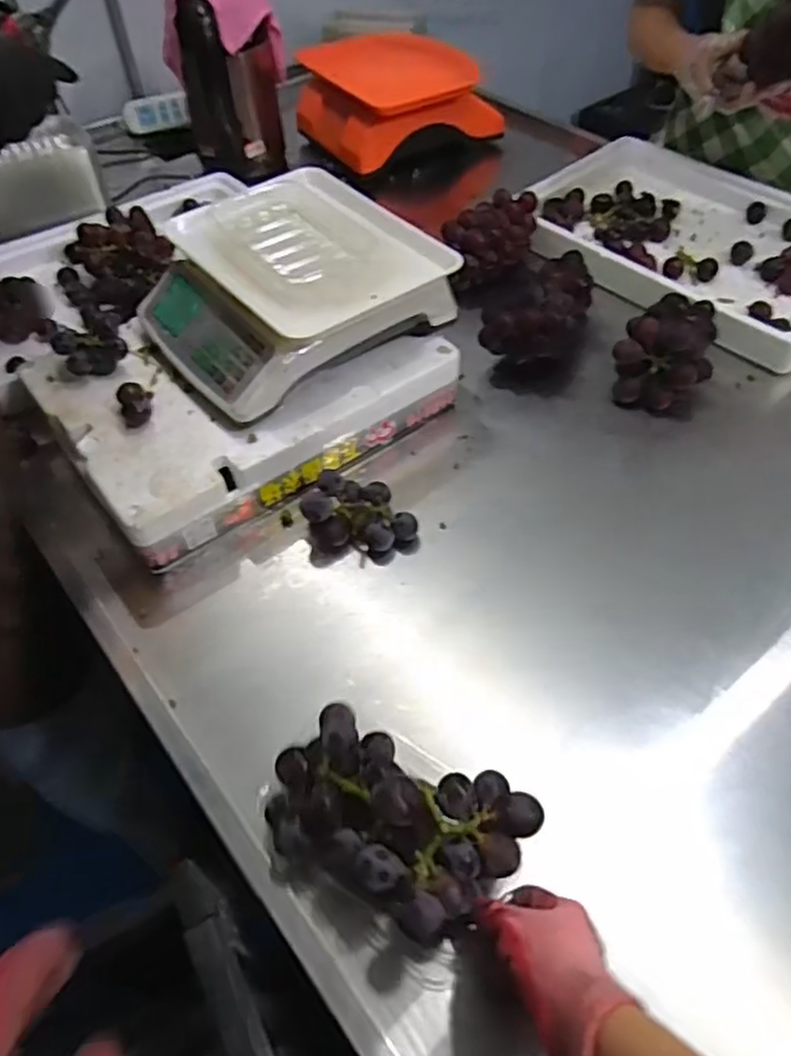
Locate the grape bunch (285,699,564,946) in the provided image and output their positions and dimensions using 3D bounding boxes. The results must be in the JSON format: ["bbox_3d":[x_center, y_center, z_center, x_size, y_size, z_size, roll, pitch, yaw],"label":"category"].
[{"bbox_3d":[0.007,0.199,0.476,0.152,0.078,0.112,24,56,19],"label":"grape bunch"}]

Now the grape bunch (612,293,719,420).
[{"bbox_3d":[0.308,-0.201,0.798,0.102,0.095,0.114,19,55,16],"label":"grape bunch"}]

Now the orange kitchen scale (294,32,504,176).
[{"bbox_3d":[0.003,-0.732,1.171,0.297,0.123,0.230,-26,56,-18],"label":"orange kitchen scale"}]

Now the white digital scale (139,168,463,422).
[{"bbox_3d":[-0.115,-0.250,0.752,0.278,0.111,0.246,-32,58,-22],"label":"white digital scale"}]

